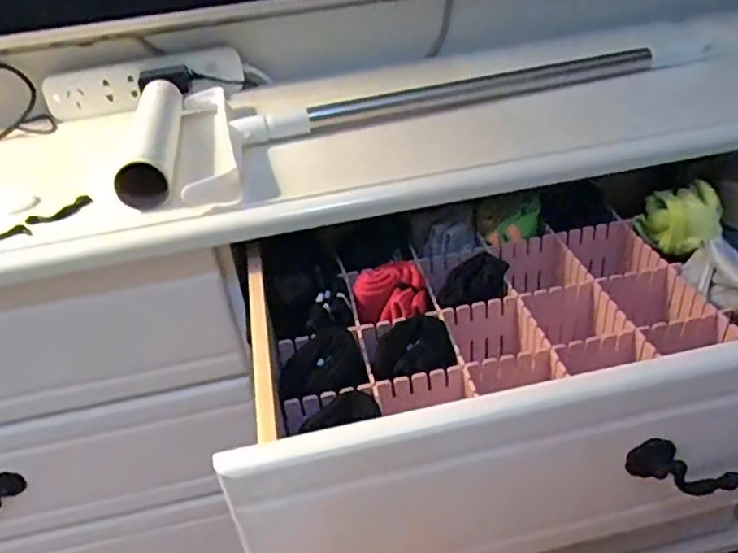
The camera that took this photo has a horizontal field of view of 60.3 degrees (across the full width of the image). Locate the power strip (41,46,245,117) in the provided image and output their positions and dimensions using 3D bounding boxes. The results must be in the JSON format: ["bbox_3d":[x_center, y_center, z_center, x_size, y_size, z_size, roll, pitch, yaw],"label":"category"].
[{"bbox_3d":[-0.256,-0.223,0.731,0.225,0.046,0.029,-13,33,-9],"label":"power strip"}]

